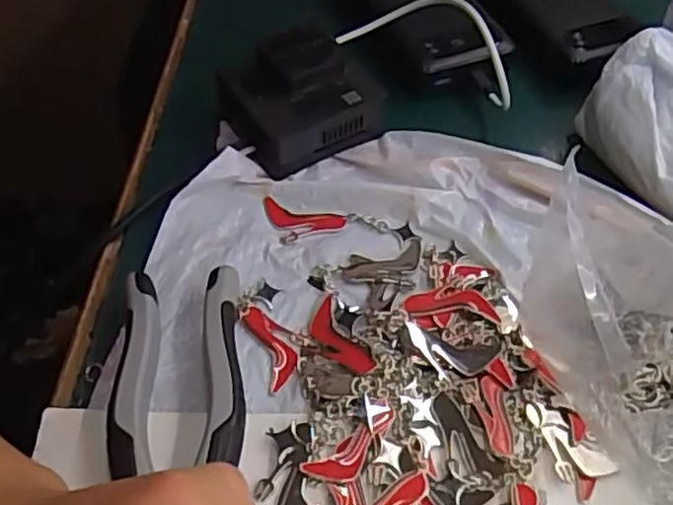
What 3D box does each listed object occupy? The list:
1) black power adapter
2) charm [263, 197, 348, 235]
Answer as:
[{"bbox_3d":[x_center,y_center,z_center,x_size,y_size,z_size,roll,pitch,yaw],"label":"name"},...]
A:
[{"bbox_3d":[-0.020,-0.090,0.398,0.082,0.044,0.066,-21,57,-17],"label":"black power adapter"},{"bbox_3d":[-0.019,-0.018,0.372,0.047,0.004,0.018,15,53,9],"label":"charm"}]

